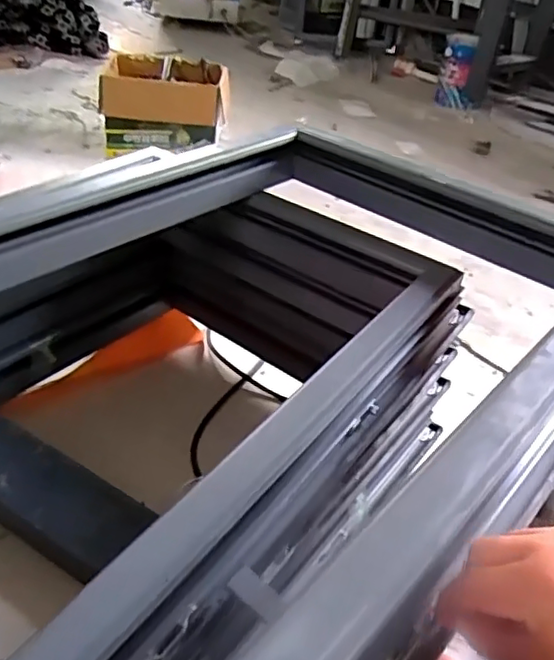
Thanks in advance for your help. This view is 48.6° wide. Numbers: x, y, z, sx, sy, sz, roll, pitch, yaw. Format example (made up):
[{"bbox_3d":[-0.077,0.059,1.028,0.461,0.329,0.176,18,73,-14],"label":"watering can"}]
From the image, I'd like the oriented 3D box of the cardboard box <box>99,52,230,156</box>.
[{"bbox_3d":[-0.323,-0.634,1.774,0.348,0.216,0.204,0,37,-10],"label":"cardboard box"}]

